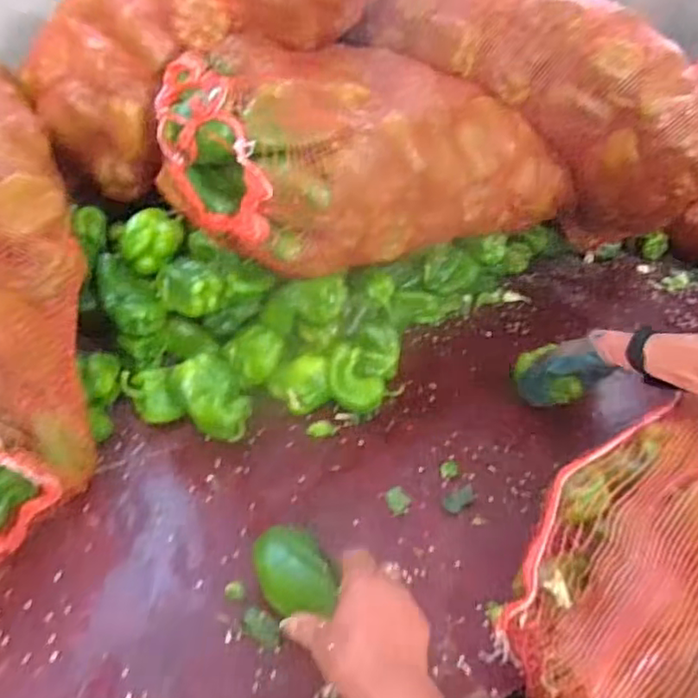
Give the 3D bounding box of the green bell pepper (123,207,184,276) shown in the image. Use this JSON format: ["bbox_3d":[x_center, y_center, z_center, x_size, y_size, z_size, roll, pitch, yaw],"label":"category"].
[{"bbox_3d":[-0.307,-0.170,0.947,0.071,0.060,0.104,7,36,4],"label":"green bell pepper"}]

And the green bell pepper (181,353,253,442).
[{"bbox_3d":[-0.190,0.071,0.862,0.097,0.094,0.101,-7,36,-18],"label":"green bell pepper"}]

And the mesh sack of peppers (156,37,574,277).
[{"bbox_3d":[0.037,-0.320,0.977,0.609,0.233,0.302,-24,44,-32],"label":"mesh sack of peppers"}]

